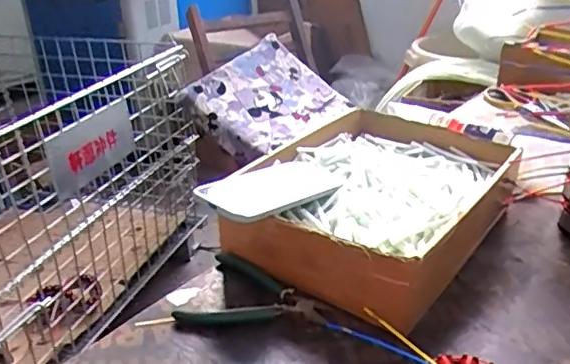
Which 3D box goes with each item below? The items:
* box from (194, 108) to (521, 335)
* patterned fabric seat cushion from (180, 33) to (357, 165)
[{"bbox_3d":[0.101,0.028,0.662,0.250,0.096,0.348,17,32,33],"label":"box"},{"bbox_3d":[-0.047,-0.220,1.464,0.370,0.092,0.310,-33,72,-29],"label":"patterned fabric seat cushion"}]

